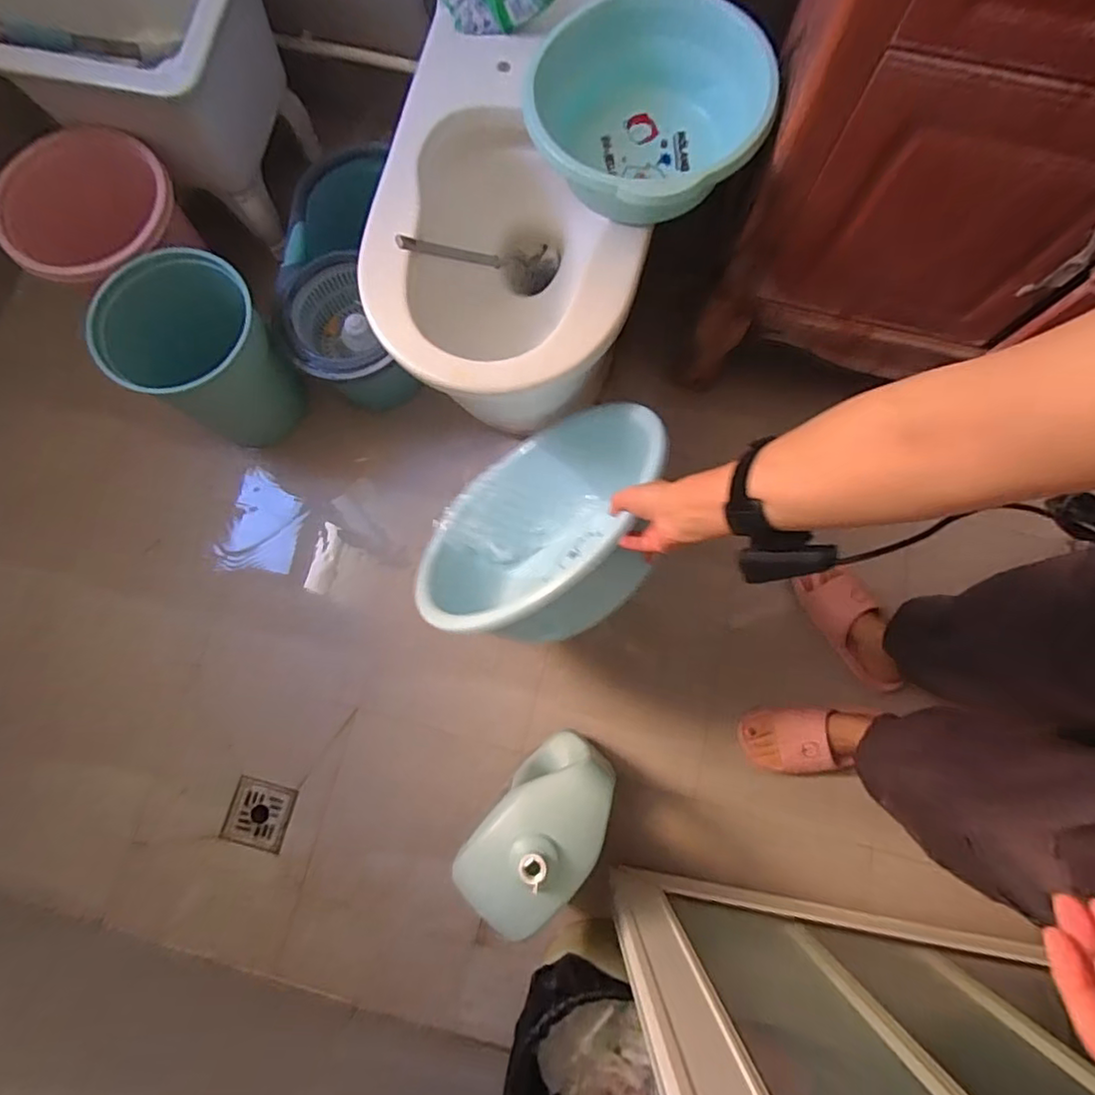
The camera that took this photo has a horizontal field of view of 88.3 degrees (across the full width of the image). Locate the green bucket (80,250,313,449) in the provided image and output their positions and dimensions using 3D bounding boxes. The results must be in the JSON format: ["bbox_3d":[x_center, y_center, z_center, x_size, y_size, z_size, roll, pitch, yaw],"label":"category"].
[{"bbox_3d":[-0.559,-0.312,0.958,0.220,0.271,0.203,0,77,0],"label":"green bucket"}]

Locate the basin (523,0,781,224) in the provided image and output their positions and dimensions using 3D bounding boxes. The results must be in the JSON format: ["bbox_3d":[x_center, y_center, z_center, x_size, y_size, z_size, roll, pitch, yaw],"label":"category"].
[{"bbox_3d":[0.119,-0.513,0.686,0.263,0.125,0.278,0,77,0],"label":"basin"}]

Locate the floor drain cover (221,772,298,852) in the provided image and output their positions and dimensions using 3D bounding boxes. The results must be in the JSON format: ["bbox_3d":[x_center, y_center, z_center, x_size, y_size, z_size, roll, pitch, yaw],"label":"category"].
[{"bbox_3d":[-0.485,0.449,0.952,0.106,0.008,0.102,15,78,3],"label":"floor drain cover"}]

